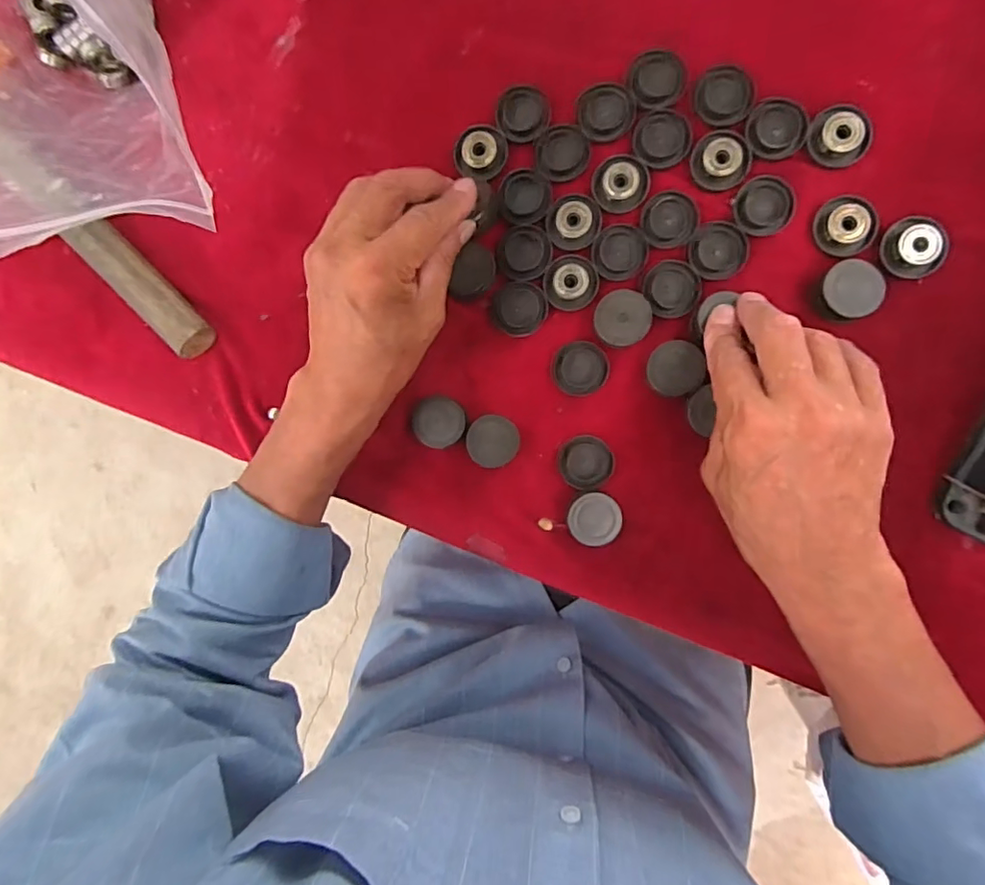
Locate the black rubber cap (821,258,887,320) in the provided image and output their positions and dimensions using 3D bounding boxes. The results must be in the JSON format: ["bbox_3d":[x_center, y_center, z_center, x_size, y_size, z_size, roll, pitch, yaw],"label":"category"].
[{"bbox_3d":[0.200,-0.085,0.313,0.032,0.017,0.031,1,94,9],"label":"black rubber cap"}]

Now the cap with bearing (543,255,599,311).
[{"bbox_3d":[0.049,-0.099,0.341,0.033,0.010,0.032,1,94,9],"label":"cap with bearing"}]

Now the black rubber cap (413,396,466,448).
[{"bbox_3d":[-0.034,-0.013,0.355,0.034,0.010,0.032,1,94,9],"label":"black rubber cap"}]

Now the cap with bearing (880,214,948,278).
[{"bbox_3d":[0.237,-0.110,0.310,0.034,0.008,0.033,1,94,9],"label":"cap with bearing"}]

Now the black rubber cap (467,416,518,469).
[{"bbox_3d":[0.001,-0.001,0.347,0.031,0.020,0.031,1,94,9],"label":"black rubber cap"}]

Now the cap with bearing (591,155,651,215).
[{"bbox_3d":[0.077,-0.155,0.331,0.033,0.005,0.032,1,94,9],"label":"cap with bearing"}]

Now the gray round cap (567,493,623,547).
[{"bbox_3d":[0.063,0.047,0.342,0.031,0.016,0.032,1,94,9],"label":"gray round cap"}]

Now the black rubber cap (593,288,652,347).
[{"bbox_3d":[0.078,-0.073,0.331,0.032,0.016,0.031,1,94,9],"label":"black rubber cap"}]

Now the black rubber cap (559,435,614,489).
[{"bbox_3d":[0.058,0.012,0.345,0.031,0.009,0.032,1,94,9],"label":"black rubber cap"}]

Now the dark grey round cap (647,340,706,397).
[{"bbox_3d":[0.109,-0.044,0.332,0.031,0.009,0.031,1,94,9],"label":"dark grey round cap"}]

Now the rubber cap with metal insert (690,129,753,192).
[{"bbox_3d":[0.133,-0.165,0.322,0.033,0.004,0.033,1,94,9],"label":"rubber cap with metal insert"}]

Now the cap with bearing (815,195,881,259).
[{"bbox_3d":[0.202,-0.124,0.315,0.033,0.007,0.032,1,94,9],"label":"cap with bearing"}]

